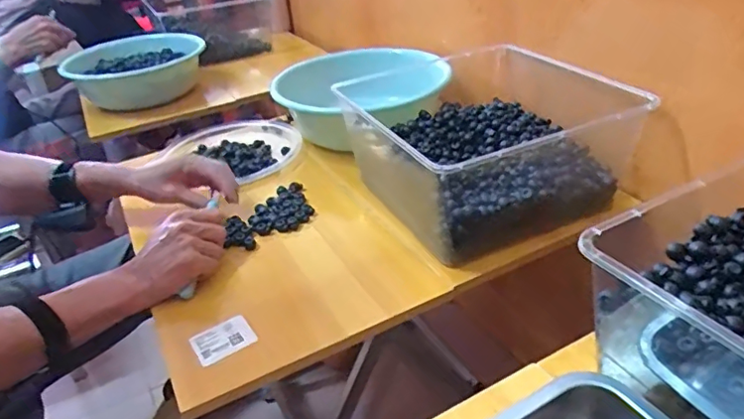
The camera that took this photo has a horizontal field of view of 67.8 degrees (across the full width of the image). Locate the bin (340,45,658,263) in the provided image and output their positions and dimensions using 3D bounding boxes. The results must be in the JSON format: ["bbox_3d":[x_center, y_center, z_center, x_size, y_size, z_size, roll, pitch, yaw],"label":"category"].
[{"bbox_3d":[0.144,-0.100,0.761,0.327,0.143,0.361,-17,34,-17],"label":"bin"}]

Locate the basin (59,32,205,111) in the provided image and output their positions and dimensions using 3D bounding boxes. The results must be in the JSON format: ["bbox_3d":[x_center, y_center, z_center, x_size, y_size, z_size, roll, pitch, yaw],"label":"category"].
[{"bbox_3d":[-0.529,-0.318,1.257,0.290,0.117,0.239,-20,34,-20],"label":"basin"}]

